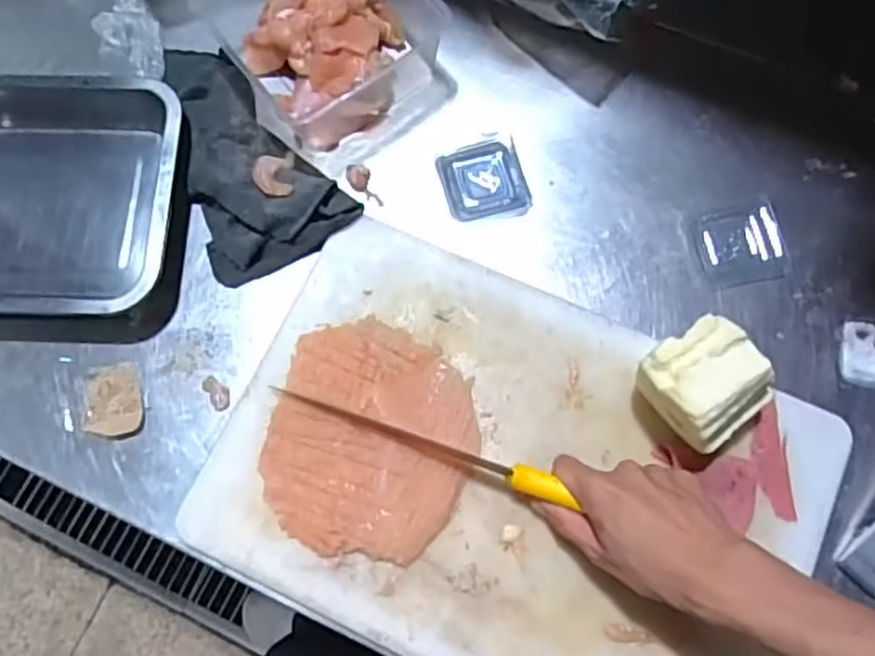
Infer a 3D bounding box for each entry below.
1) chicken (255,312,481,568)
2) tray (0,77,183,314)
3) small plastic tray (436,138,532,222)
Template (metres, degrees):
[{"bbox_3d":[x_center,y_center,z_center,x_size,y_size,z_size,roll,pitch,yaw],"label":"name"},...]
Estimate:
[{"bbox_3d":[-0.051,0.084,0.536,0.154,0.008,0.171,13,74,6],"label":"chicken"},{"bbox_3d":[-0.373,-0.118,0.594,0.315,0.049,0.239,7,73,4],"label":"tray"},{"bbox_3d":[0.040,-0.128,0.605,0.070,0.008,0.070,-16,73,-3],"label":"small plastic tray"}]

